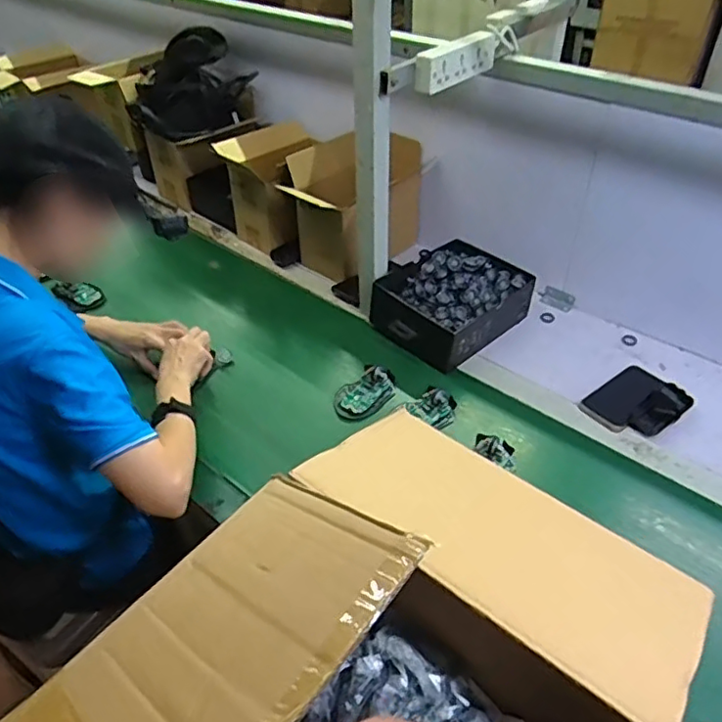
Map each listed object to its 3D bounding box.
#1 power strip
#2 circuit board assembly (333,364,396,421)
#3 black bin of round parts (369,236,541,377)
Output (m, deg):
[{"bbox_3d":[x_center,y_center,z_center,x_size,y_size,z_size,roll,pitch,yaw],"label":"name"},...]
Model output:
[{"bbox_3d":[0.149,-0.463,0.931,0.032,0.056,0.192,28,47,29],"label":"power strip"},{"bbox_3d":[0.008,0.050,0.972,0.073,0.025,0.116,30,48,31],"label":"circuit board assembly"},{"bbox_3d":[0.155,-0.109,1.067,0.217,0.074,0.246,31,48,32],"label":"black bin of round parts"}]

